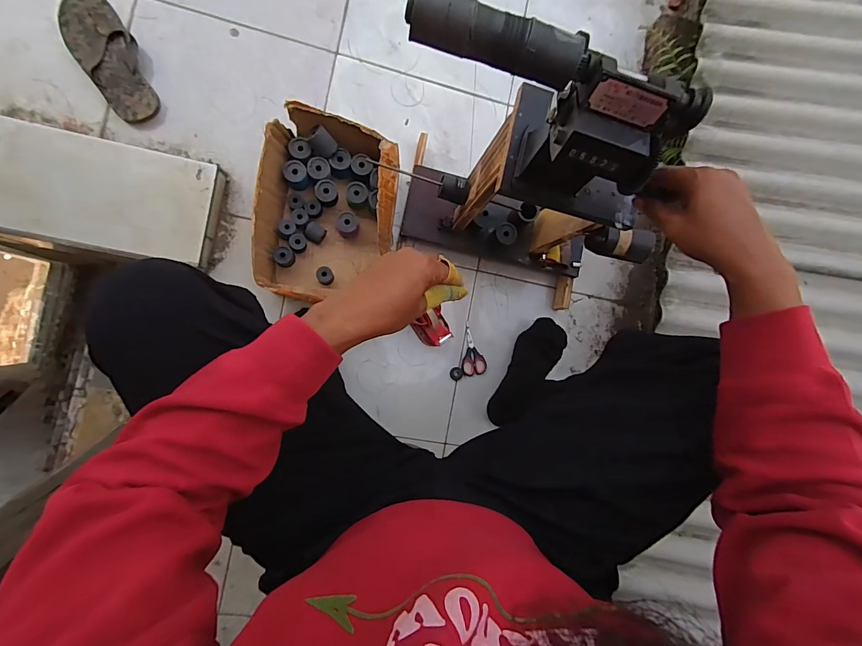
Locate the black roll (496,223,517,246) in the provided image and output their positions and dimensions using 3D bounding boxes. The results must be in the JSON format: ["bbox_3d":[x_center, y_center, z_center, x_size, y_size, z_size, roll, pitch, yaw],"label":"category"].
[{"bbox_3d":[0.151,-0.181,0.811,0.045,0.044,0.044,0,89,-10],"label":"black roll"}]

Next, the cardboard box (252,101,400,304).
[{"bbox_3d":[-0.205,-0.222,0.783,0.258,0.131,0.357,7,88,-10],"label":"cardboard box"}]

